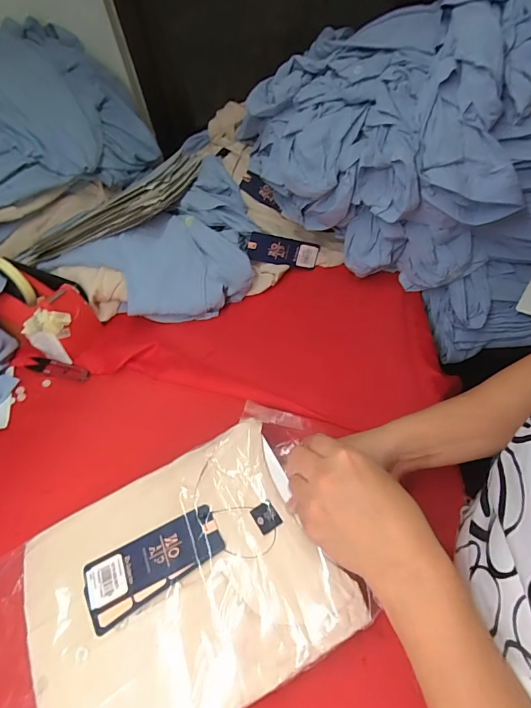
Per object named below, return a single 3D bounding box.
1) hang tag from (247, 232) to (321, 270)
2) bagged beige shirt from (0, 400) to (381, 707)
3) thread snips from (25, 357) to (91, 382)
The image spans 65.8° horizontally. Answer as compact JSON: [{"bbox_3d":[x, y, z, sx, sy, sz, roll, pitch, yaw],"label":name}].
[{"bbox_3d":[0.030,-0.168,0.674,0.116,0.045,0.007,6,27,-15],"label":"hang tag"},{"bbox_3d":[-0.097,0.205,0.348,0.351,0.029,0.204,-30,54,-8],"label":"bagged beige shirt"},{"bbox_3d":[-0.293,0.021,0.579,0.103,0.005,0.024,11,51,20],"label":"thread snips"}]

